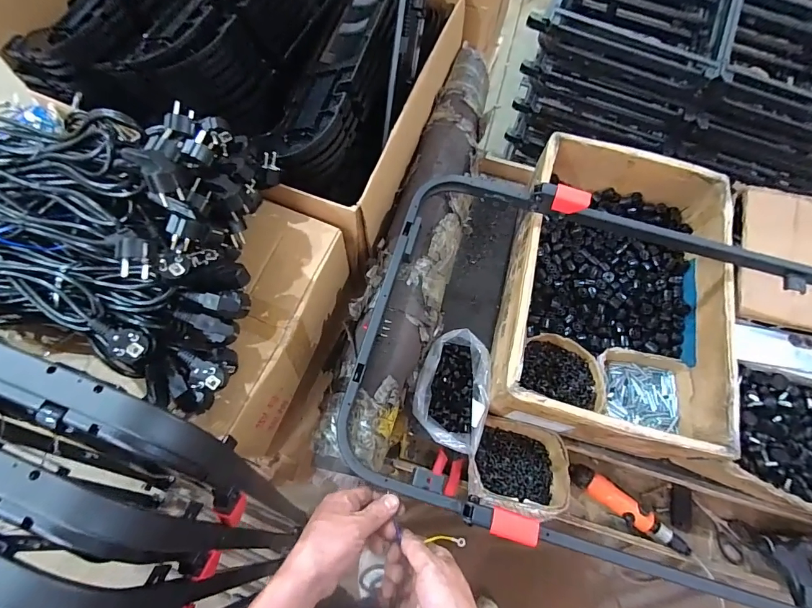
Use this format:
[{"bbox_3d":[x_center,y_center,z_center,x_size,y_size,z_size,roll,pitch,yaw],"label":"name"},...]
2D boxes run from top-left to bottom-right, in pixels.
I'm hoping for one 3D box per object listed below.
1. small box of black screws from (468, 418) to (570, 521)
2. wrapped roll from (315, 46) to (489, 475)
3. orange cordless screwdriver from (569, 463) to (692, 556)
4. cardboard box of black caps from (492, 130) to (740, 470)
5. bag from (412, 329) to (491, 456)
[{"bbox_3d":[0.191,0.280,0.687,0.161,0.075,0.147,14,69,3],"label":"small box of black screws"},{"bbox_3d":[0.033,-0.131,0.695,0.134,0.106,0.812,16,69,4],"label":"wrapped roll"},{"bbox_3d":[0.392,0.366,0.715,0.219,0.036,0.048,40,72,12],"label":"orange cordless screwdriver"},{"bbox_3d":[0.375,-0.027,0.735,0.362,0.152,0.533,15,69,3],"label":"cardboard box of black caps"},{"bbox_3d":[0.082,0.150,0.699,0.124,0.100,0.189,15,69,4],"label":"bag"}]

